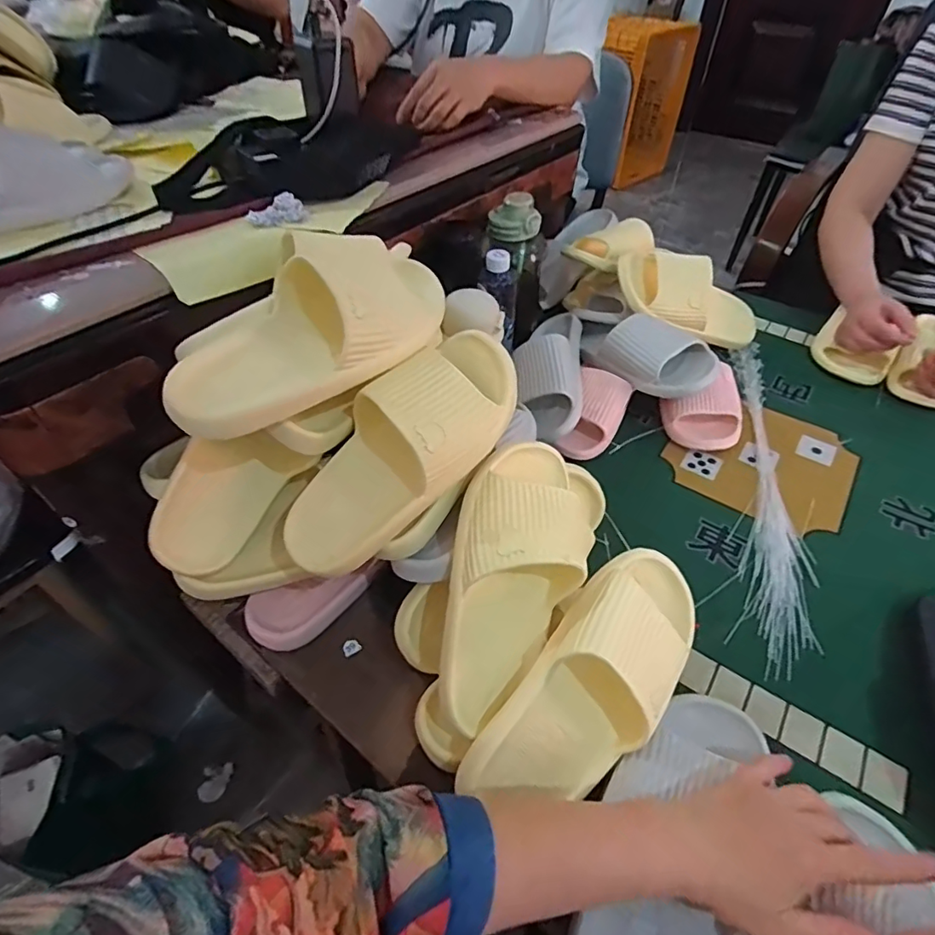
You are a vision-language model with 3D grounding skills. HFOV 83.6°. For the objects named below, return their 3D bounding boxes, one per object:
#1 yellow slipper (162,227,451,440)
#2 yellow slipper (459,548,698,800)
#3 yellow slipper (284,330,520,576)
[{"bbox_3d":[-0.119,-0.117,0.416,0.116,0.076,0.241,31,53,24],"label":"yellow slipper"},{"bbox_3d":[0.099,0.164,0.403,0.096,0.080,0.229,37,76,28],"label":"yellow slipper"},{"bbox_3d":[-0.059,-0.016,0.432,0.244,0.078,0.089,-48,59,0],"label":"yellow slipper"}]

